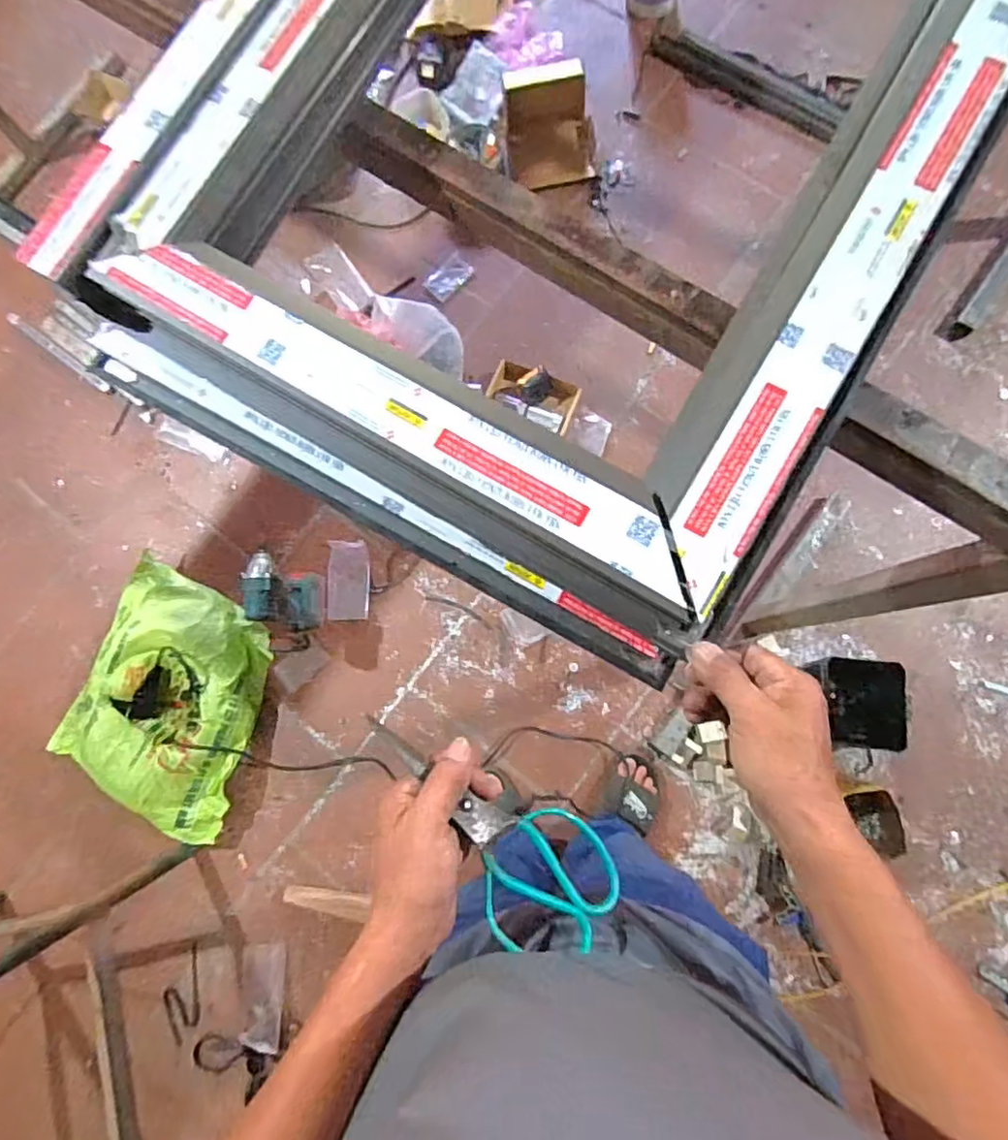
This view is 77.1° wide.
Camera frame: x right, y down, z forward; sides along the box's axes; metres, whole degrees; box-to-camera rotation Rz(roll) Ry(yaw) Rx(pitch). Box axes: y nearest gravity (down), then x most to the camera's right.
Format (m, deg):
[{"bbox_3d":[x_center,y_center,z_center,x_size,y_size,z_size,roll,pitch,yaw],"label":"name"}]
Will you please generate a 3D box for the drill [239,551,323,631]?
[{"bbox_3d":[-0.428,0.056,1.254,0.071,0.238,0.153,-2,81,4],"label":"drill"}]

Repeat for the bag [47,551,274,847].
[{"bbox_3d":[-0.676,0.263,1.305,0.415,0.123,0.441,26,84,9],"label":"bag"}]

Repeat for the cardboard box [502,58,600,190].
[{"bbox_3d":[0.107,-1.045,1.490,0.204,0.102,0.231,-5,80,4],"label":"cardboard box"}]

